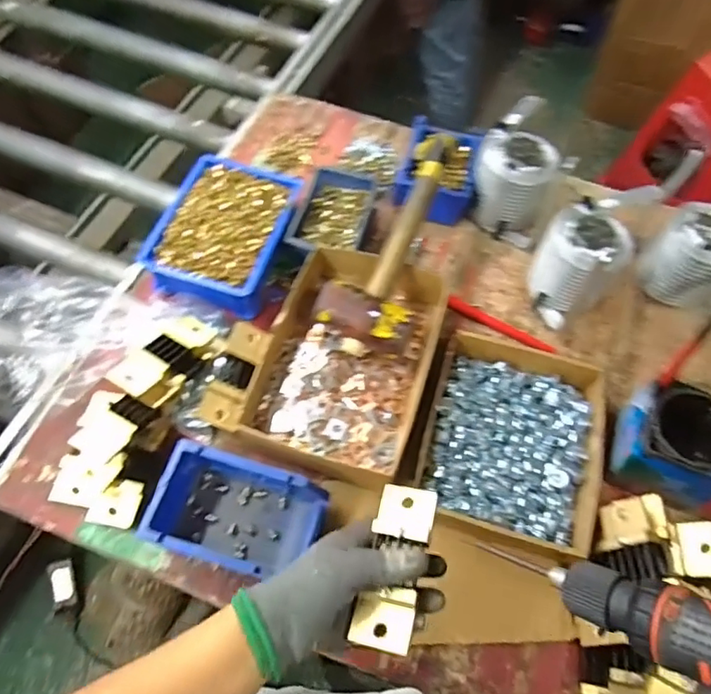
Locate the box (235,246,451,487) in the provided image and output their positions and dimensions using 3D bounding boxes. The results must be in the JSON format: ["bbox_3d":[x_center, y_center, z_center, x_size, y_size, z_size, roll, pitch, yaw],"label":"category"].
[{"bbox_3d":[-0.006,0.010,0.651,0.188,0.065,0.280,16,65,7],"label":"box"}]

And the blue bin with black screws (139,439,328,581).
[{"bbox_3d":[-0.116,0.170,0.556,0.156,0.068,0.097,15,65,7],"label":"blue bin with black screws"}]

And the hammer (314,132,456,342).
[{"bbox_3d":[0.047,-0.129,0.660,0.113,0.040,0.268,20,81,9],"label":"hammer"}]

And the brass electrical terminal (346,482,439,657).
[{"bbox_3d":[0.032,0.171,0.440,0.045,0.021,0.125,13,61,6],"label":"brass electrical terminal"}]

